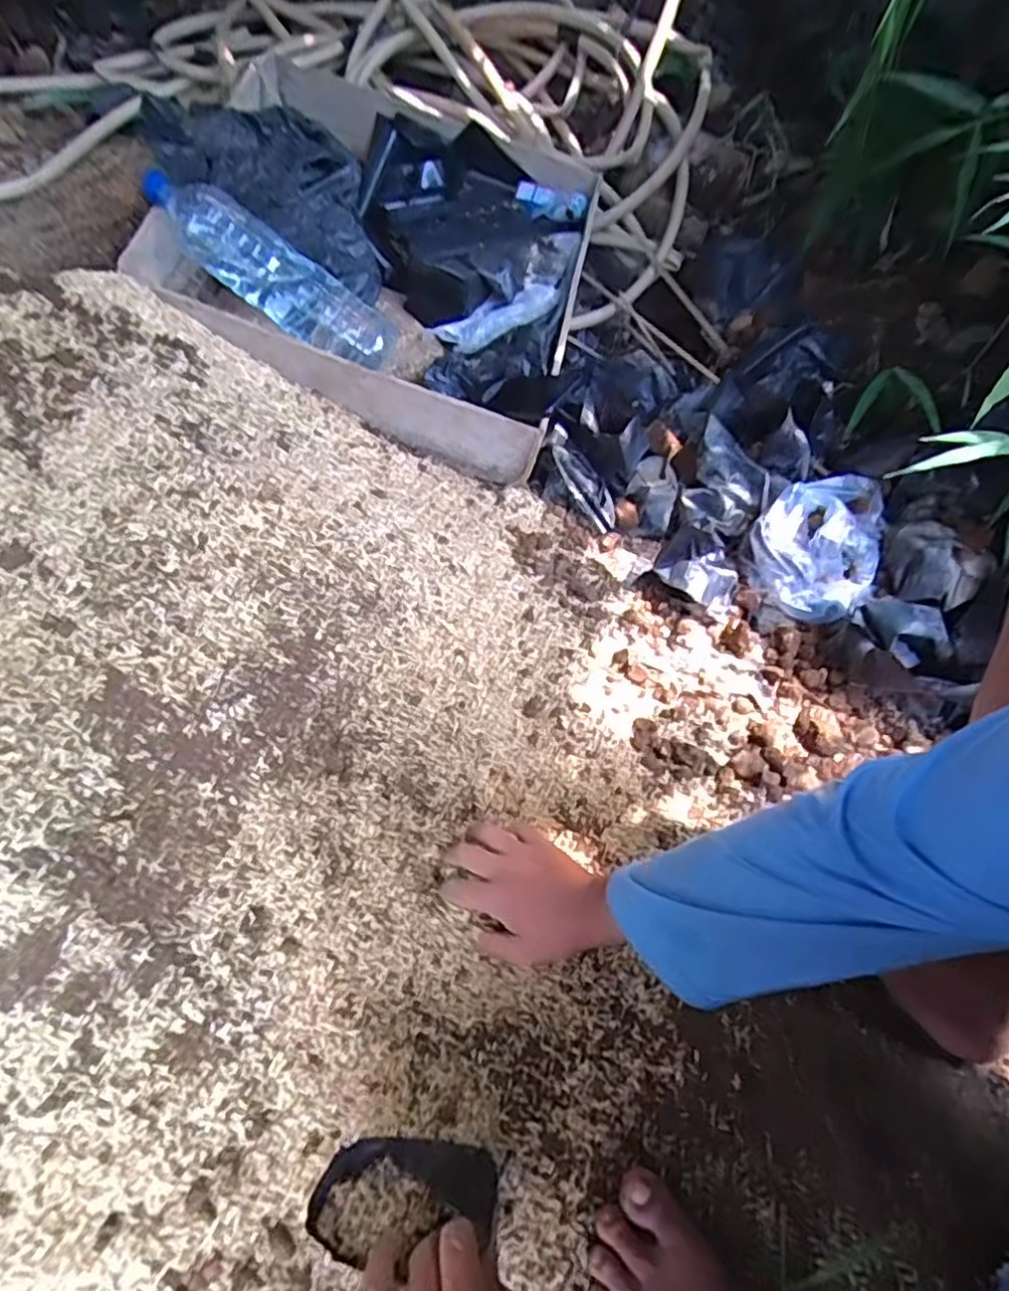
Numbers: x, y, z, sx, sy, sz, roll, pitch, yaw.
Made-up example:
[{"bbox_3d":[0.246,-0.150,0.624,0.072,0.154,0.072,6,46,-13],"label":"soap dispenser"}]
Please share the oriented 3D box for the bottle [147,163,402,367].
[{"bbox_3d":[-0.286,-0.449,0.840,0.302,0.069,0.067,32,52,-16],"label":"bottle"}]

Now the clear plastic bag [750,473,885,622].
[{"bbox_3d":[0.393,-0.136,0.853,0.145,0.092,0.218,28,57,20],"label":"clear plastic bag"}]

